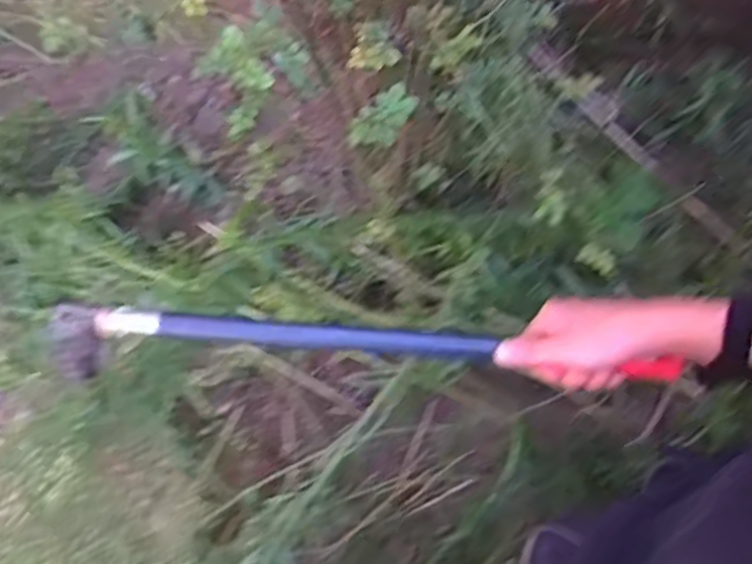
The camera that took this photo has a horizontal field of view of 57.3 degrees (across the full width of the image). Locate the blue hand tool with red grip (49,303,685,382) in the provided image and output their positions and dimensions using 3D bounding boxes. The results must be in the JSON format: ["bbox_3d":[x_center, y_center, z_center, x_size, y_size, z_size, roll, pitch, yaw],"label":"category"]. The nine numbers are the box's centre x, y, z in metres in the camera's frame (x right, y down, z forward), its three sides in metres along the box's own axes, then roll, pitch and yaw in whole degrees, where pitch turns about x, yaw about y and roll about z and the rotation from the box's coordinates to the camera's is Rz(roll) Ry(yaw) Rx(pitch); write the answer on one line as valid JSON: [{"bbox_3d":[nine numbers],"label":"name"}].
[{"bbox_3d":[-0.016,0.063,0.623,0.562,0.095,0.039,3,64,1],"label":"blue hand tool with red grip"}]

